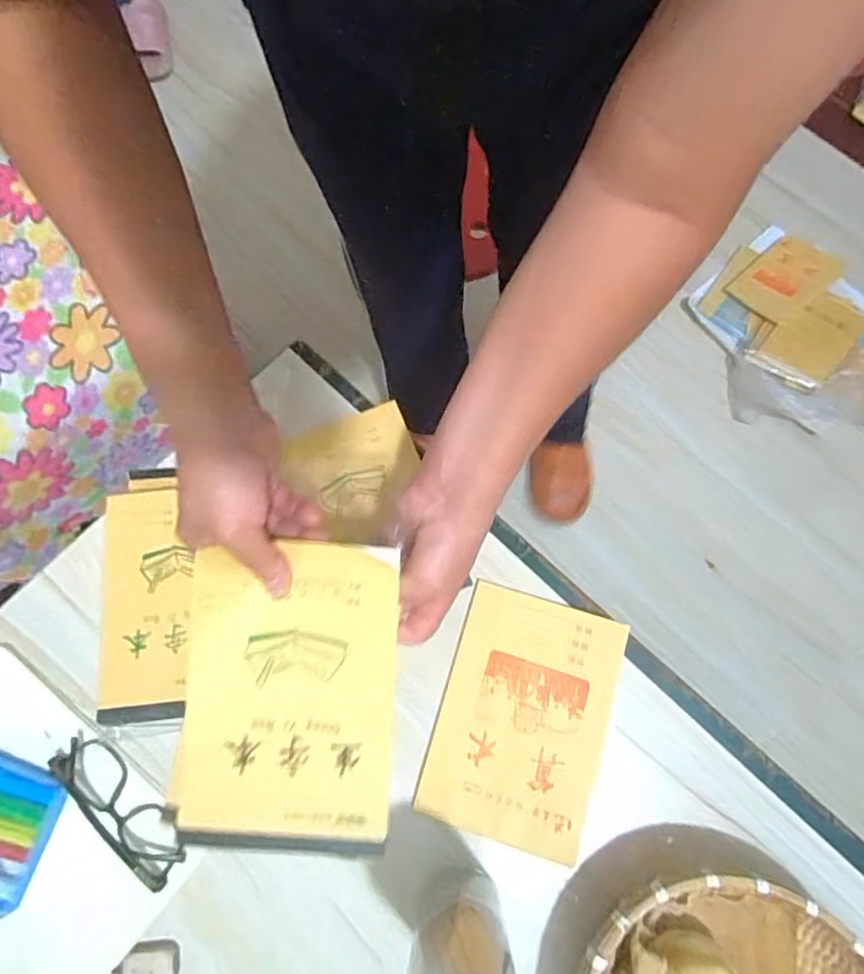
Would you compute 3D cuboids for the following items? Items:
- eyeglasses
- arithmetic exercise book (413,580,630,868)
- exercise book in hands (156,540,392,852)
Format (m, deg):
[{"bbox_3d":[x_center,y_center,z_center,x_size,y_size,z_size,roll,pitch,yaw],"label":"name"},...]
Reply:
[{"bbox_3d":[-0.249,0.255,0.468,0.040,0.026,0.134,-43,78,-9],"label":"eyeglasses"},{"bbox_3d":[0.074,0.184,0.481,0.129,0.005,0.186,16,75,9],"label":"arithmetic exercise book"},{"bbox_3d":[-0.090,0.129,0.365,0.130,0.019,0.187,3,90,0],"label":"exercise book in hands"}]

